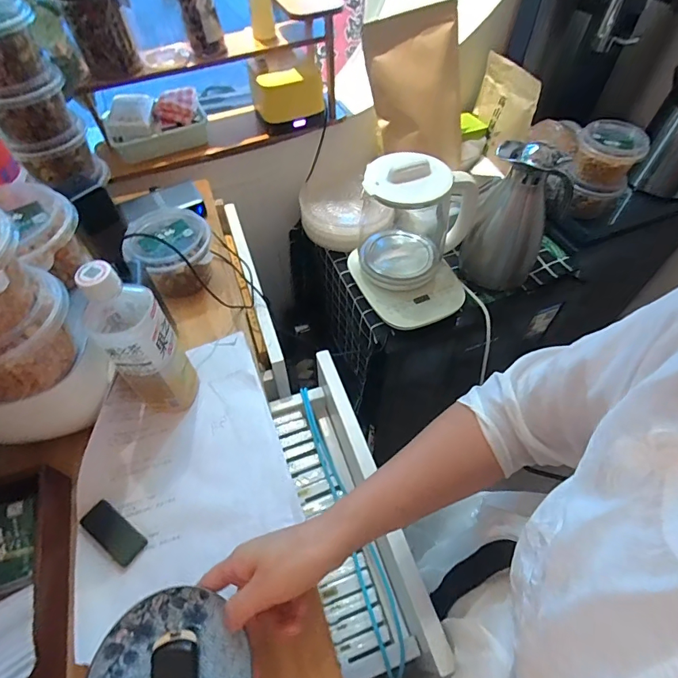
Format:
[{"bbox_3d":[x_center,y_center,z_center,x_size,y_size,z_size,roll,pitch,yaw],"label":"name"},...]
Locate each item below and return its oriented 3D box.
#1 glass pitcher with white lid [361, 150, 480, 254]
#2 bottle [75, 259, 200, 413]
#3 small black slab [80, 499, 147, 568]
[{"bbox_3d":[0.132,-0.214,0.721,0.196,0.183,0.134,12,55,8],"label":"glass pitcher with white lid"},{"bbox_3d":[-0.205,0.002,0.432,0.064,0.198,0.076,-35,61,-23],"label":"bottle"},{"bbox_3d":[-0.224,0.192,0.417,0.070,0.007,0.029,29,59,19],"label":"small black slab"}]

